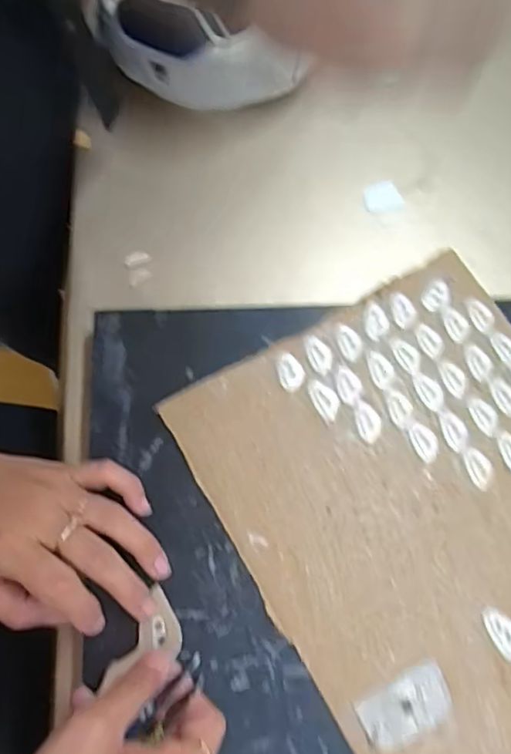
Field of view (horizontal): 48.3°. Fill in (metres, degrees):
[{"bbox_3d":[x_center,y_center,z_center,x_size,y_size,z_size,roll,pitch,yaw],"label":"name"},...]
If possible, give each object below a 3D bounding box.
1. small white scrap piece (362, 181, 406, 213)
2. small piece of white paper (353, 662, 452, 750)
[{"bbox_3d":[0.104,-0.148,0.469,0.035,0.004,0.027,-7,82,-12],"label":"small white scrap piece"},{"bbox_3d":[0.083,0.181,0.313,0.053,0.004,0.028,-21,72,-10],"label":"small piece of white paper"}]

